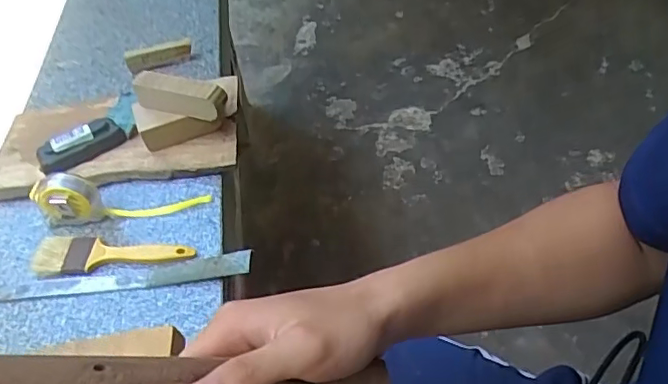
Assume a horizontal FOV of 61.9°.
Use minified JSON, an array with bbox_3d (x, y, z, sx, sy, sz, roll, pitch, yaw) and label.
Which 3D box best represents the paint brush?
[{"bbox_3d":[-0.245,0.067,0.611,0.180,0.014,0.051,-3,46,5],"label":"paint brush"}]

